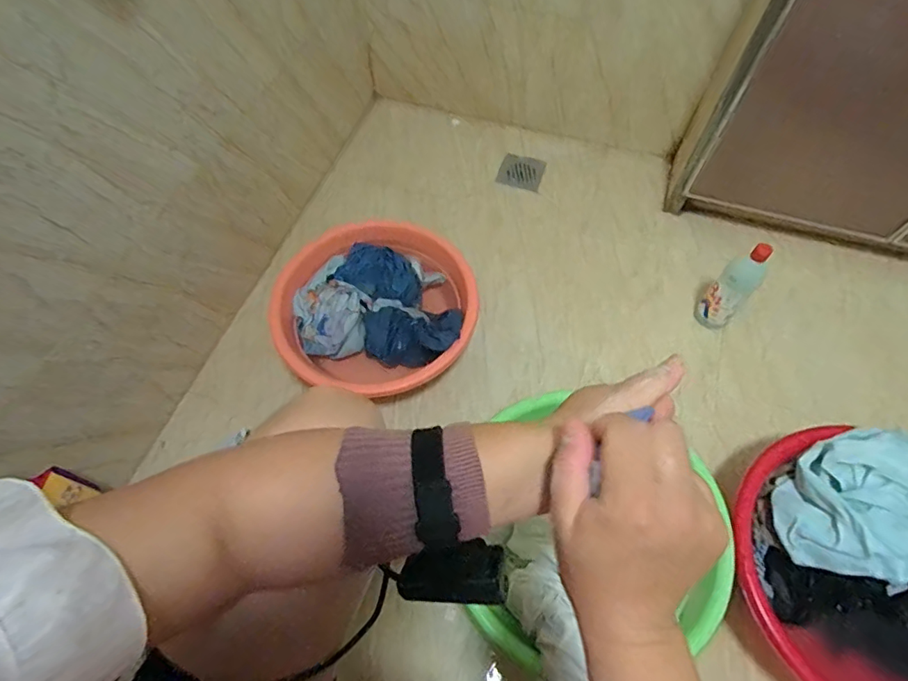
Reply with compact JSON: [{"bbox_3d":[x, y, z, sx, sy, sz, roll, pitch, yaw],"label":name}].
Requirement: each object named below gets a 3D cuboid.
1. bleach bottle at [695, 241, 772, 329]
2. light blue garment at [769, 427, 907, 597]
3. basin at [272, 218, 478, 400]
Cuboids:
[{"bbox_3d":[0.477,-0.086,0.875,0.061,0.189,0.049,38,69,20],"label":"bleach bottle"},{"bbox_3d":[0.544,0.211,0.646,0.232,0.092,0.180,-26,64,-12],"label":"light blue garment"},{"bbox_3d":[-0.132,-0.043,0.891,0.324,0.126,0.312,-1,61,2],"label":"basin"}]

